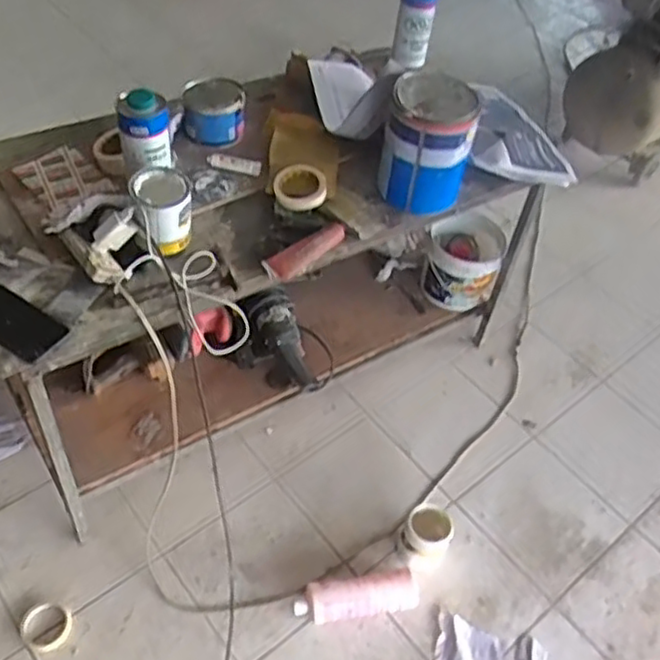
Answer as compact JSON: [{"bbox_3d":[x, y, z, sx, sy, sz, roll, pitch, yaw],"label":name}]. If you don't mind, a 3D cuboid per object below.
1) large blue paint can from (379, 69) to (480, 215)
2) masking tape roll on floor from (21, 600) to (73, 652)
[{"bbox_3d":[0.190,-0.363,1.359,0.167,0.210,0.146,12,49,2],"label":"large blue paint can"},{"bbox_3d":[-0.553,0.578,1.368,0.095,0.035,0.092,3,46,-3],"label":"masking tape roll on floor"}]

